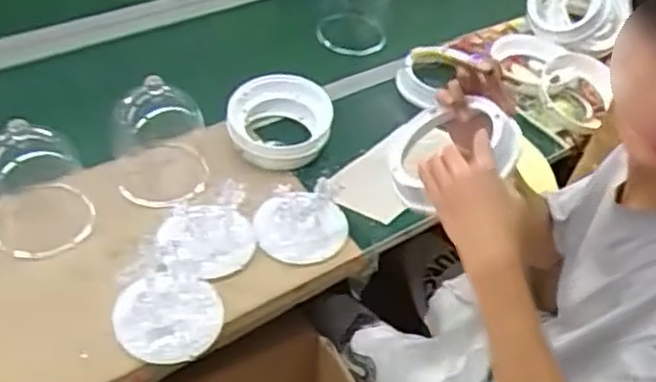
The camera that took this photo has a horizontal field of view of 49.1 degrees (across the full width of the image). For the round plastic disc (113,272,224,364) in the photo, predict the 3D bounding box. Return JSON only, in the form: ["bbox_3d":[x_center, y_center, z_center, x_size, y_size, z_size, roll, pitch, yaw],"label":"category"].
[{"bbox_3d":[-0.198,0.158,0.898,0.128,0.027,0.111,-2,56,-14],"label":"round plastic disc"}]

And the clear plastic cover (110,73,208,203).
[{"bbox_3d":[-0.250,-0.063,1.069,0.138,0.180,0.135,-5,46,-13],"label":"clear plastic cover"}]

